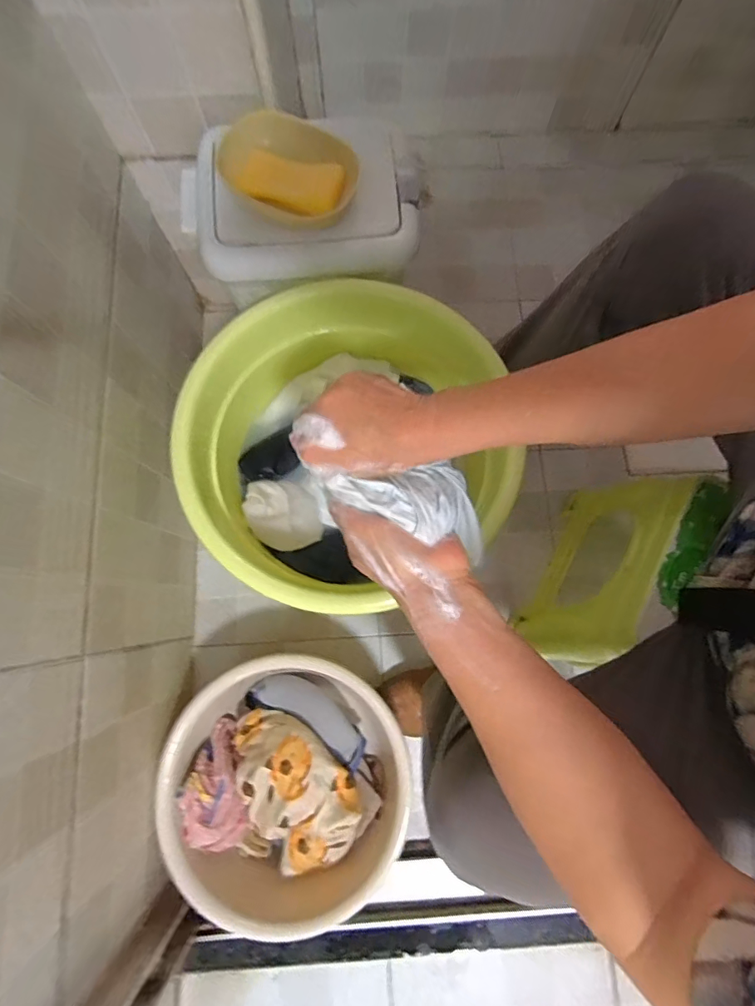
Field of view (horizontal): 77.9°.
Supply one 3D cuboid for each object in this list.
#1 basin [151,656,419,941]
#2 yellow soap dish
[{"bbox_3d":[-0.117,0.372,0.641,0.303,0.145,0.305,0,78,0],"label":"basin"},{"bbox_3d":[-0.094,-0.355,0.495,0.139,0.035,0.109,13,78,3],"label":"yellow soap dish"}]

